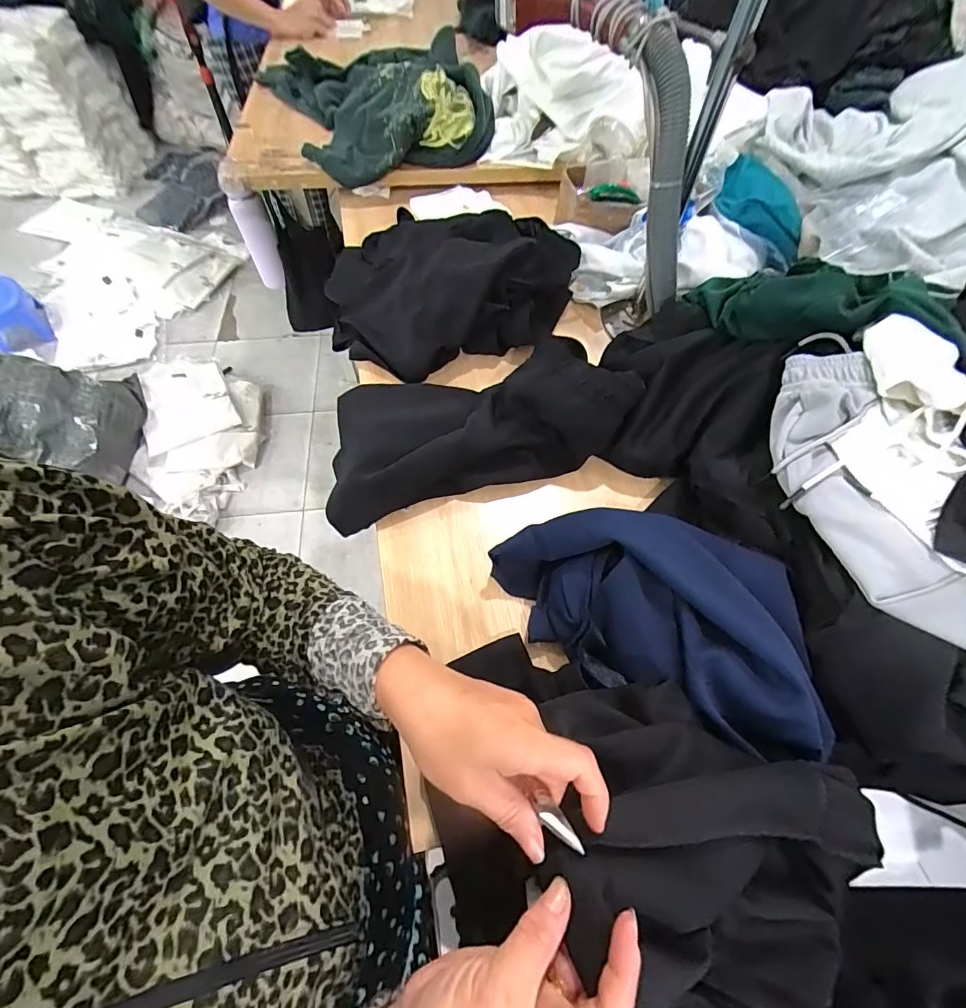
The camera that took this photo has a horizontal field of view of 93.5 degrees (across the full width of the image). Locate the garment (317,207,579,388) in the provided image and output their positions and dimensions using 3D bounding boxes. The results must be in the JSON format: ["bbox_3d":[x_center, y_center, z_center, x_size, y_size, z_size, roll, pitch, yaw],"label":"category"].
[{"bbox_3d":[-0.049,-0.380,0.724,0.412,0.103,0.337,-22,63,-13],"label":"garment"}]

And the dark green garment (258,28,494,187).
[{"bbox_3d":[-0.216,-0.826,0.944,0.437,0.129,0.367,-14,61,-9],"label":"dark green garment"}]

